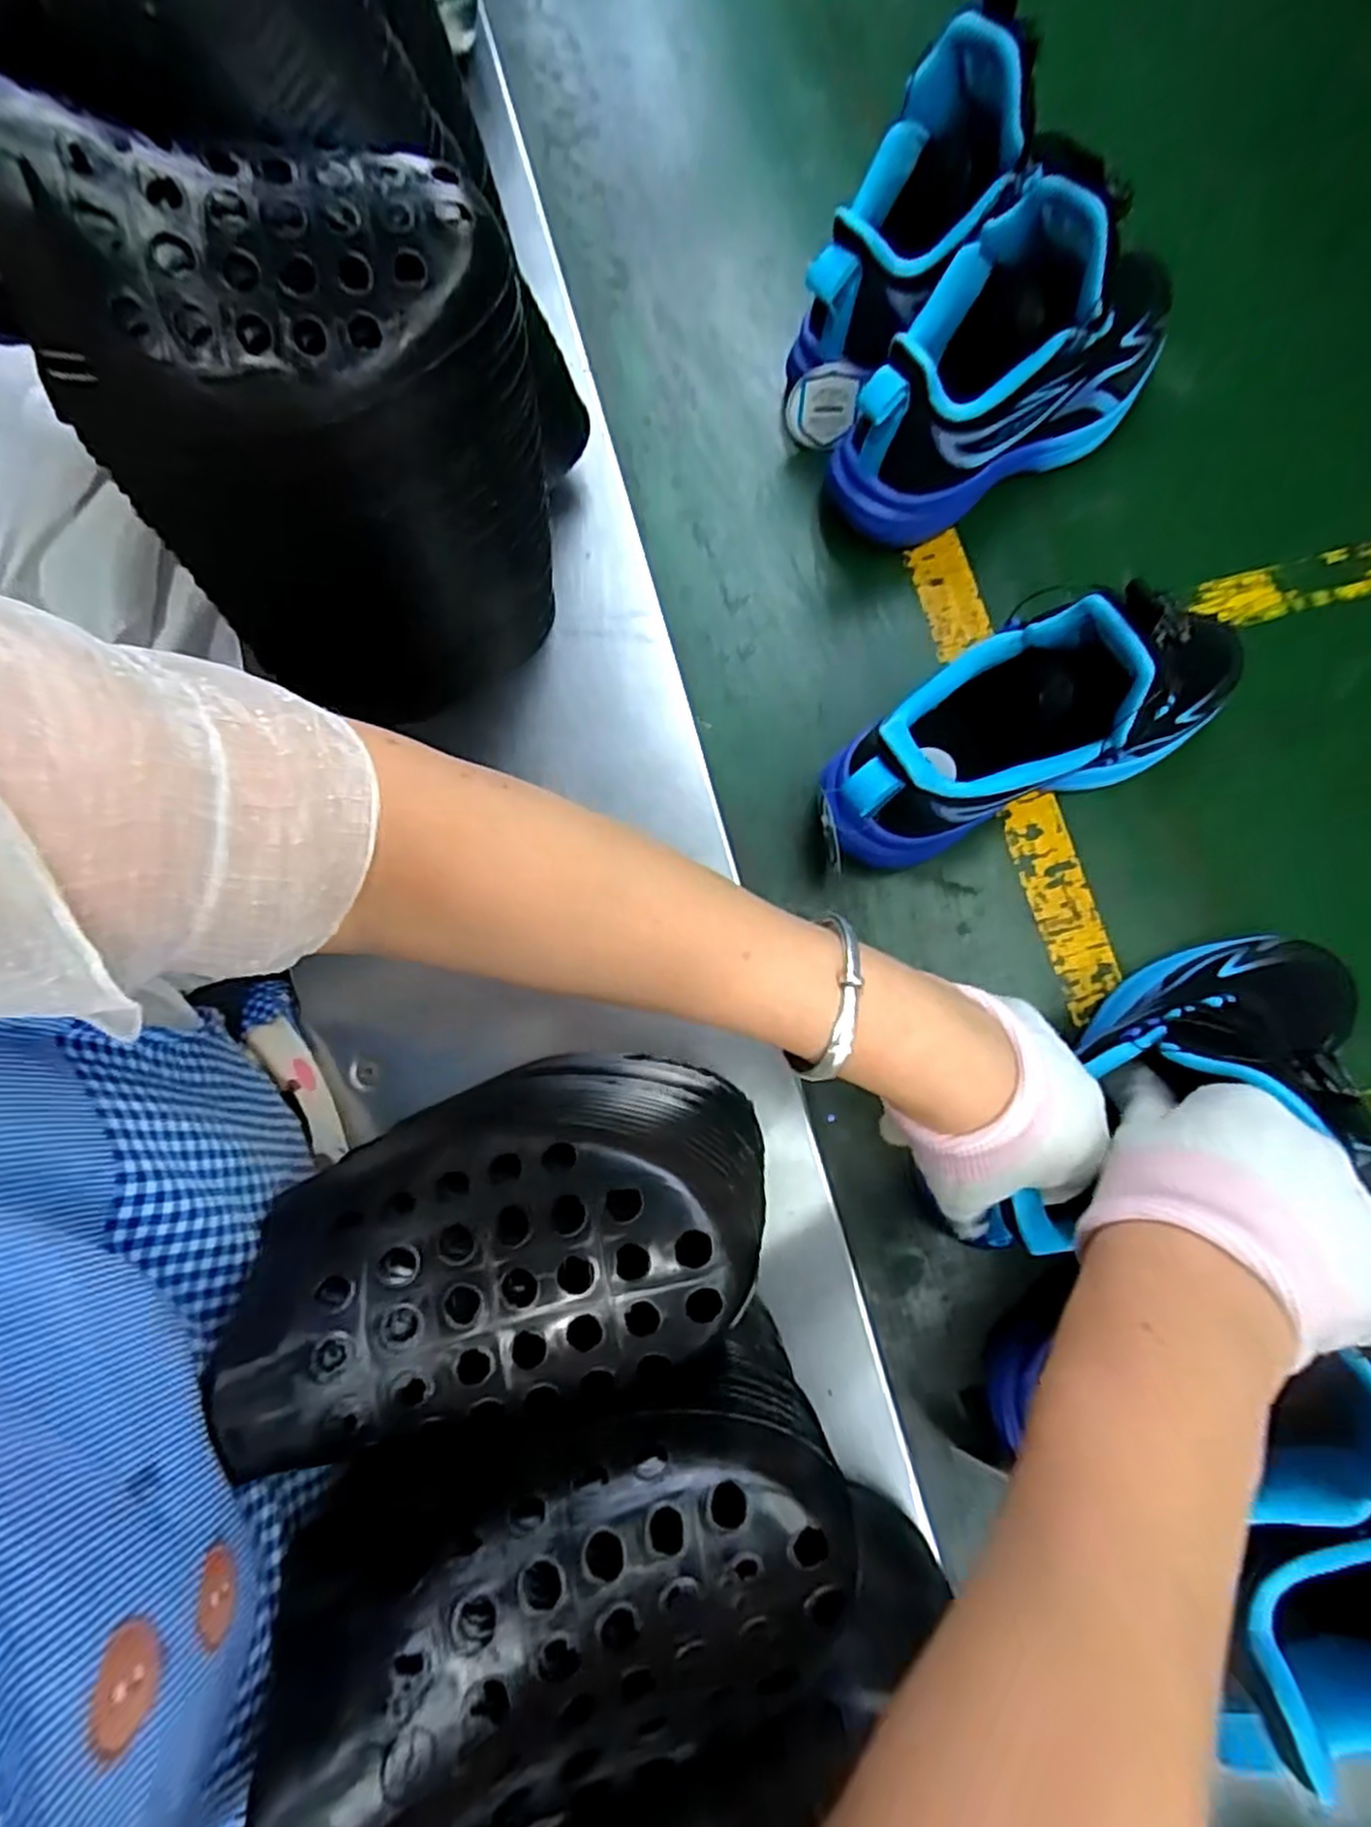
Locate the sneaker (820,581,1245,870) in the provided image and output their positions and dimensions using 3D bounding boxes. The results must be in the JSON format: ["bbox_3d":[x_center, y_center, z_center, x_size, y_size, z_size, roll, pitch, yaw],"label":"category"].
[{"bbox_3d":[0.174,-0.095,0.366,0.217,0.144,0.067,-22,81,2],"label":"sneaker"}]

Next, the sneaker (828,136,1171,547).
[{"bbox_3d":[0.173,-0.297,0.401,0.203,0.144,0.079,-30,80,1],"label":"sneaker"}]

